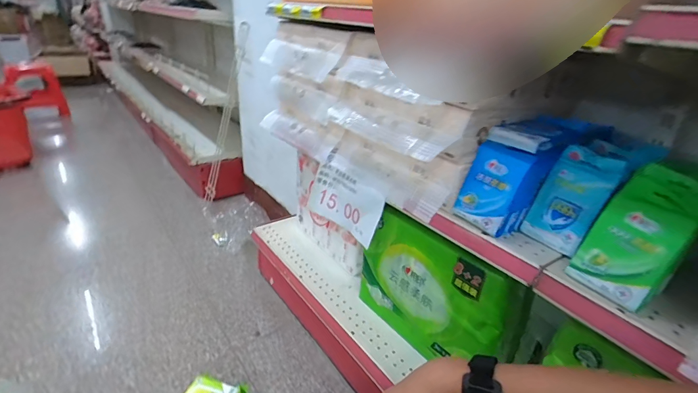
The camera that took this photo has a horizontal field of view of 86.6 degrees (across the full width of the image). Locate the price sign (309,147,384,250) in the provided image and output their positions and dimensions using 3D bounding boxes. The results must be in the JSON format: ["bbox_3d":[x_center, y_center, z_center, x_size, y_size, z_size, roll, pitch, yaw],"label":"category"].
[{"bbox_3d":[-0.006,-0.003,0.808,0.010,0.154,0.202,-8,34,-45],"label":"price sign"}]

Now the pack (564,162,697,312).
[{"bbox_3d":[0.368,0.040,0.457,0.065,0.192,0.090,26,15,-31],"label":"pack"}]

